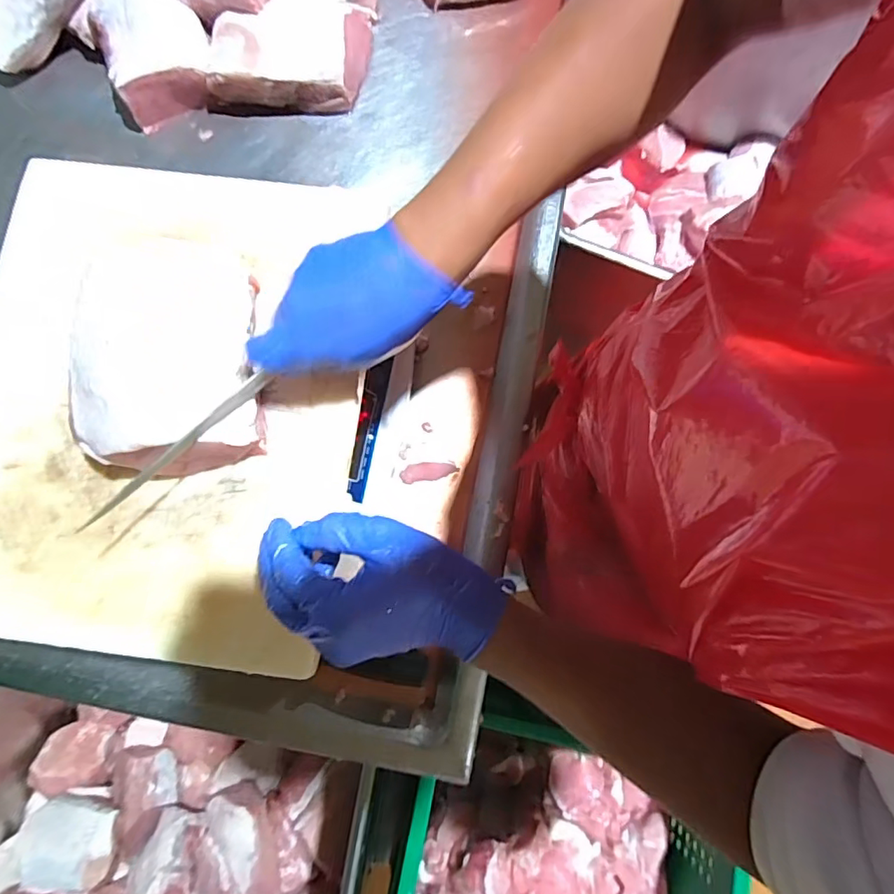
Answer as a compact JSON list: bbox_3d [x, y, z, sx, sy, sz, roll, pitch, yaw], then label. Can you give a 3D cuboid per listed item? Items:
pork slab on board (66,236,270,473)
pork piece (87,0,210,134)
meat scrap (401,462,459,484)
[{"bbox_3d":[-0.202,-0.073,0.394,0.117,0.046,0.176,-7,77,-1],"label":"pork slab on board"},{"bbox_3d":[-0.359,-0.492,0.657,0.123,0.061,0.174,-25,78,-6],"label":"pork piece"},{"bbox_3d":[-0.020,0.026,0.576,0.061,0.010,0.020,-8,77,-2],"label":"meat scrap"}]

